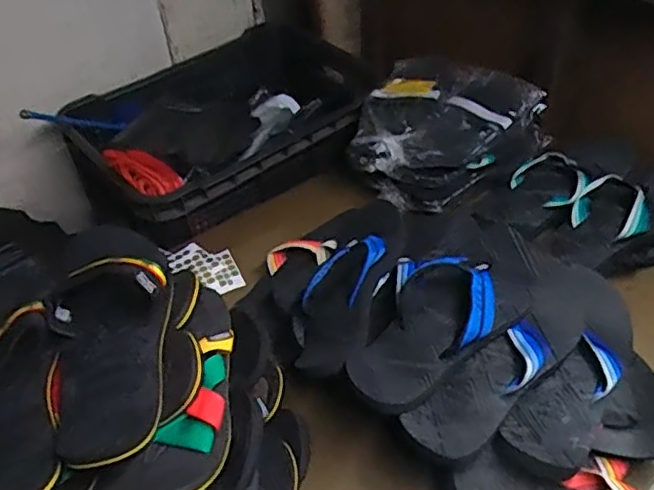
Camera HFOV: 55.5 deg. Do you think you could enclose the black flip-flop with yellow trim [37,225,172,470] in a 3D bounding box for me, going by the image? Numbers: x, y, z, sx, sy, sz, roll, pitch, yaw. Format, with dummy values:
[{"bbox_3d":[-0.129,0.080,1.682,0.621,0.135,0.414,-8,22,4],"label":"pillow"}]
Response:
[{"bbox_3d":[-0.197,0.086,0.559,0.113,0.052,0.219,-11,59,-6],"label":"black flip-flop with yellow trim"}]

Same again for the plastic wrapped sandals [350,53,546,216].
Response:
[{"bbox_3d":[0.170,-0.195,1.028,0.285,0.100,0.270,-3,42,3],"label":"plastic wrapped sandals"}]

